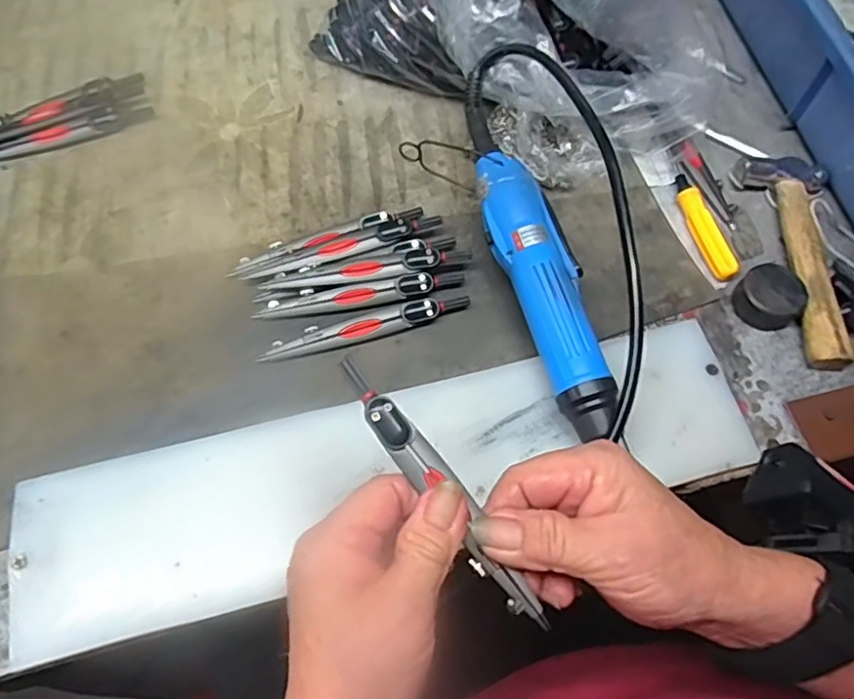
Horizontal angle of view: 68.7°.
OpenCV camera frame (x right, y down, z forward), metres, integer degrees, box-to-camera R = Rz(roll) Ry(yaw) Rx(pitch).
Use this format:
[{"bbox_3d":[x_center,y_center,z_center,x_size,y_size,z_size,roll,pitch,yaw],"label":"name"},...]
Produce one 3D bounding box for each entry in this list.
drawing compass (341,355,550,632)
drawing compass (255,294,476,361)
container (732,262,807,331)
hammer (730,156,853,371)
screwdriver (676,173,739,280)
[{"bbox_3d":[0.006,0.057,0.253,0.017,0.007,0.129,-35,84,-16],"label":"drawing compass"},{"bbox_3d":[-0.036,-0.014,0.382,0.129,0.008,0.016,-14,68,-9],"label":"drawing compass"},{"bbox_3d":[0.218,-0.034,0.399,0.038,0.020,0.036,1,66,-2],"label":"container"},{"bbox_3d":[0.239,-0.065,0.416,0.064,0.019,0.156,11,66,2],"label":"hammer"},{"bbox_3d":[0.189,-0.085,0.427,0.016,0.013,0.085,-11,67,-7],"label":"screwdriver"}]

